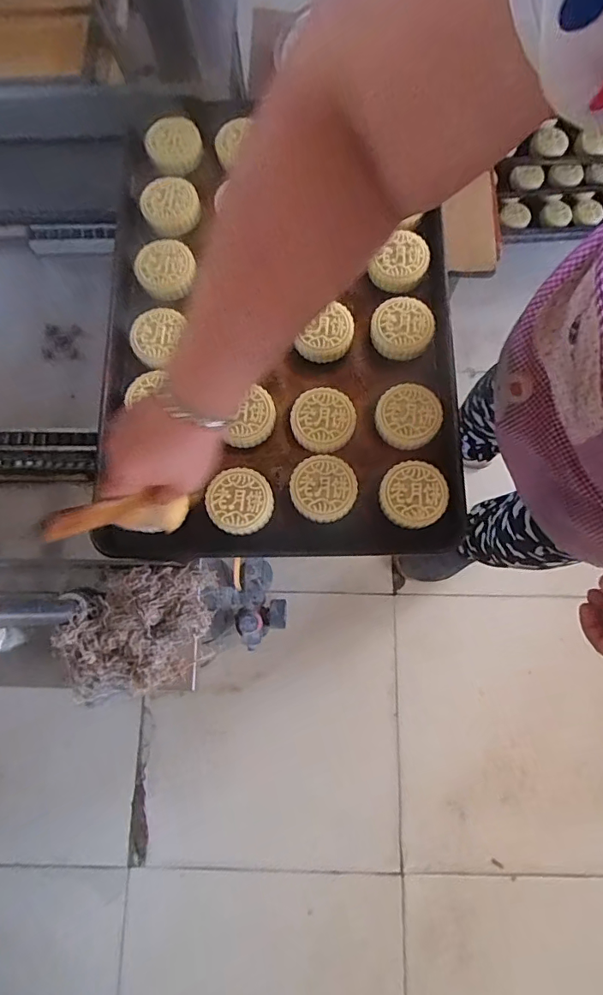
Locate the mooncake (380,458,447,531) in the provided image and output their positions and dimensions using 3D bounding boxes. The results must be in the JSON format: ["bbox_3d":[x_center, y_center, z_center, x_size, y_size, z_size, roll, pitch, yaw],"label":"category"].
[{"bbox_3d":[0.120,-0.003,0.516,0.069,0.018,0.070,0,78,2],"label":"mooncake"}]

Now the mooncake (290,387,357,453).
[{"bbox_3d":[0.025,-0.086,0.539,0.068,0.024,0.070,0,78,2],"label":"mooncake"}]

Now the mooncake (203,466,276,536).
[{"bbox_3d":[-0.067,0.004,0.522,0.069,0.021,0.070,-21,78,-2],"label":"mooncake"}]

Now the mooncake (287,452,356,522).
[{"bbox_3d":[0.024,-0.010,0.522,0.069,0.021,0.069,0,78,2],"label":"mooncake"}]

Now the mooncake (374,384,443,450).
[{"bbox_3d":[0.119,-0.092,0.535,0.068,0.021,0.069,0,78,2],"label":"mooncake"}]

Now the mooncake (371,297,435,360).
[{"bbox_3d":[0.118,-0.198,0.561,0.069,0.024,0.070,0,78,2],"label":"mooncake"}]

